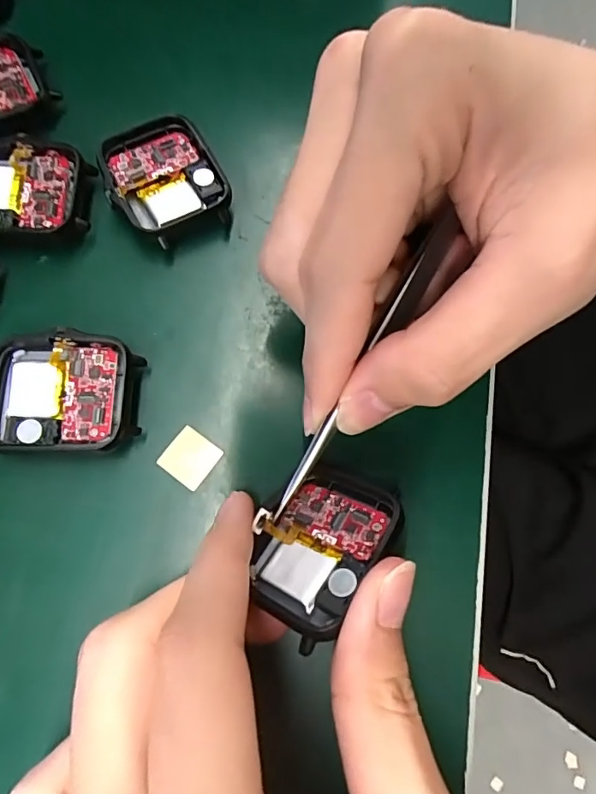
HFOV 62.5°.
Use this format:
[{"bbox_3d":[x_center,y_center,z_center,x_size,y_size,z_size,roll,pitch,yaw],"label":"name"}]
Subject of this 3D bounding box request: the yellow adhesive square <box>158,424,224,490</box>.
[{"bbox_3d":[-0.034,0.019,0.155,0.016,0.004,0.016,36,77,9],"label":"yellow adhesive square"}]

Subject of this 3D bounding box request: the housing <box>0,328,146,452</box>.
[{"bbox_3d":[-0.074,-0.001,0.154,0.046,0.013,0.036,-1,75,-1],"label":"housing"}]

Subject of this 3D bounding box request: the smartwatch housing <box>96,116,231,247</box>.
[{"bbox_3d":[-0.047,-0.076,0.176,0.038,0.013,0.047,-28,77,-8],"label":"smartwatch housing"}]

